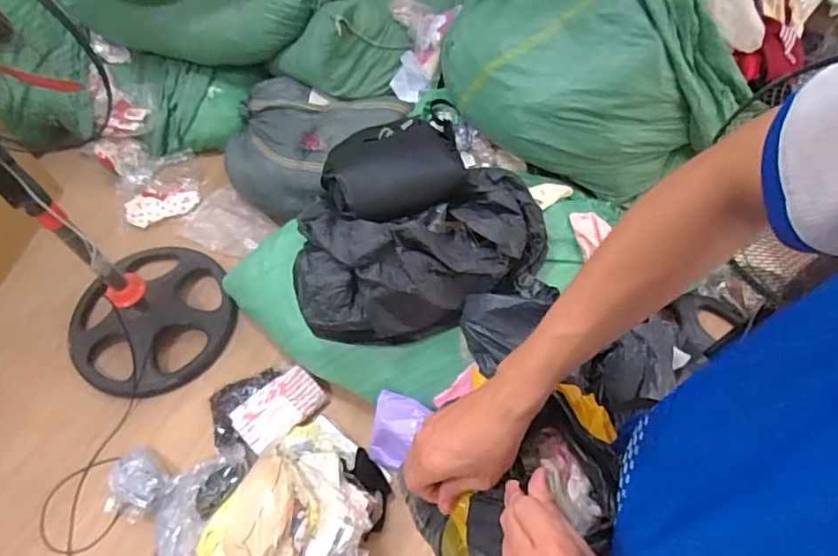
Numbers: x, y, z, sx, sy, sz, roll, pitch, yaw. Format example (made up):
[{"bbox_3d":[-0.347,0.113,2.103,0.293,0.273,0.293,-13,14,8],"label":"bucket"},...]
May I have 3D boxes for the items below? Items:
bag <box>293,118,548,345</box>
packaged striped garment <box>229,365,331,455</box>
[{"bbox_3d":[-0.019,-0.152,1.287,0.596,0.190,0.534,-16,62,-7],"label":"bag"},{"bbox_3d":[-0.361,0.333,1.392,0.220,0.032,0.126,-35,89,-19],"label":"packaged striped garment"}]

